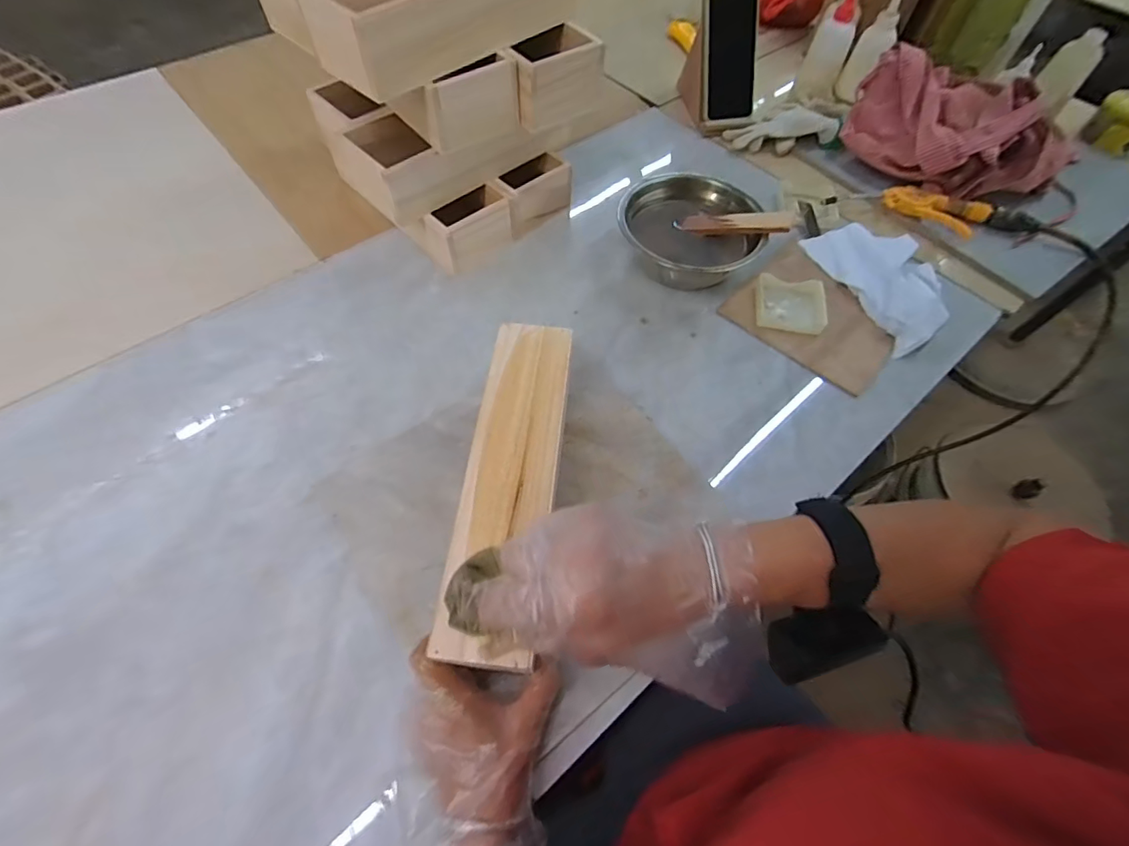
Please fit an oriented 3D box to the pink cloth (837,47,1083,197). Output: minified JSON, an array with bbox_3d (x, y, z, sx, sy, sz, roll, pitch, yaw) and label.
[{"bbox_3d":[0.561,-0.404,0.694,0.295,0.111,0.166,14,61,6],"label":"pink cloth"}]

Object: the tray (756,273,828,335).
[{"bbox_3d":[0.267,-0.138,0.576,0.079,0.023,0.070,5,59,1],"label":"tray"}]

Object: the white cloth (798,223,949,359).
[{"bbox_3d":[0.396,-0.180,0.601,0.102,0.034,0.194,-16,61,-11],"label":"white cloth"}]

